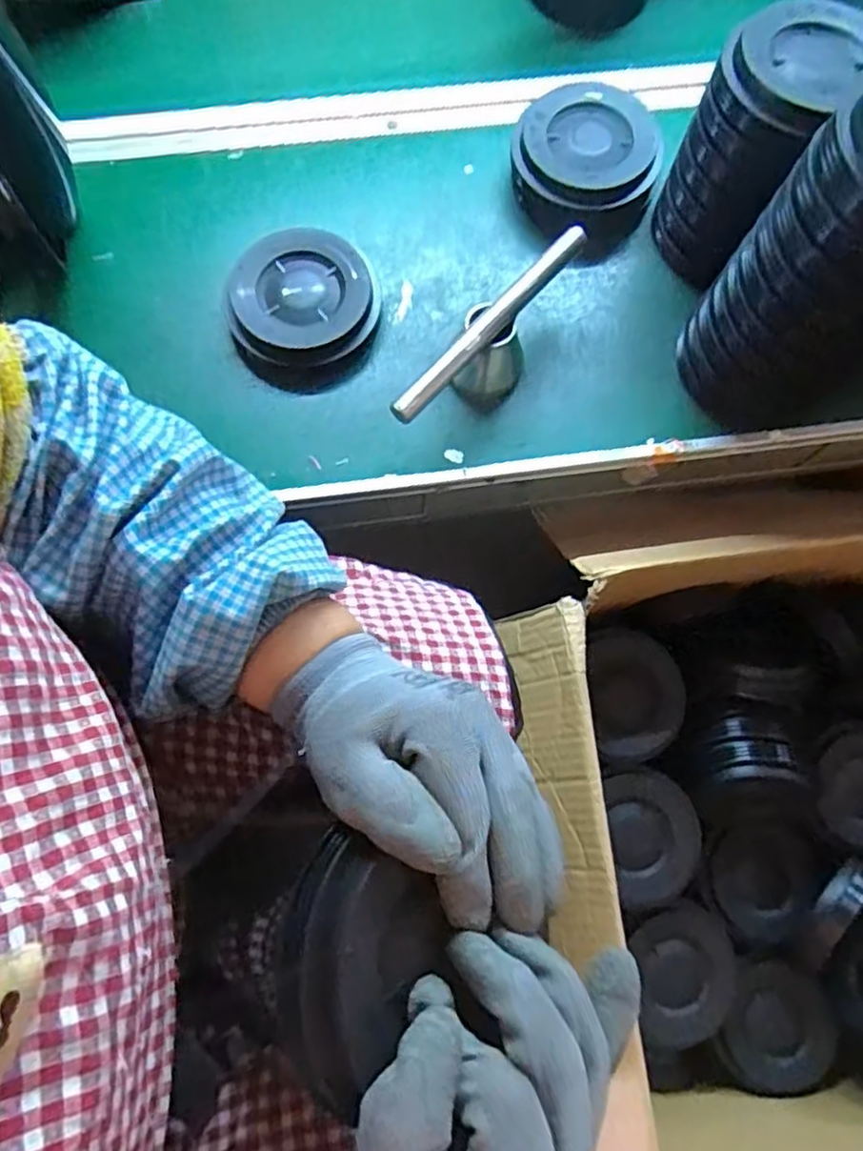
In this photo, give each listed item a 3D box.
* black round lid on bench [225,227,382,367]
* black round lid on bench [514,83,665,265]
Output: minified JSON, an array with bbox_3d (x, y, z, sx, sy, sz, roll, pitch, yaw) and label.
[{"bbox_3d":[-0.102,-0.217,0.536,0.118,0.030,0.113,-3,74,-2],"label":"black round lid on bench"},{"bbox_3d":[0.128,-0.341,0.566,0.111,0.054,0.130,-29,76,-9],"label":"black round lid on bench"}]

